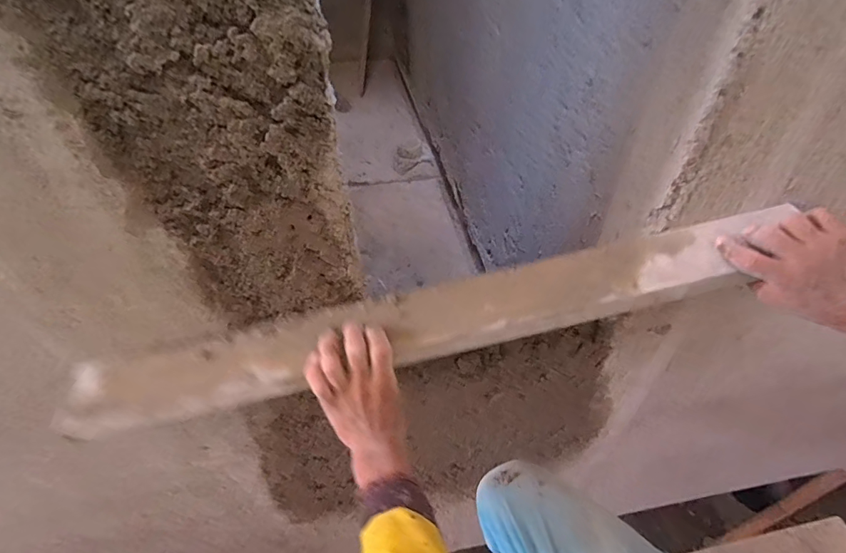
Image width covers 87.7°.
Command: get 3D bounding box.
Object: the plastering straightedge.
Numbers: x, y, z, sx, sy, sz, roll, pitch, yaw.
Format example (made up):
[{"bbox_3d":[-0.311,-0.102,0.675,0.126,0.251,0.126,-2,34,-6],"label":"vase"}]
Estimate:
[{"bbox_3d":[0.007,0.047,0.464,0.733,0.026,0.086,-13,45,-2],"label":"plastering straightedge"}]

